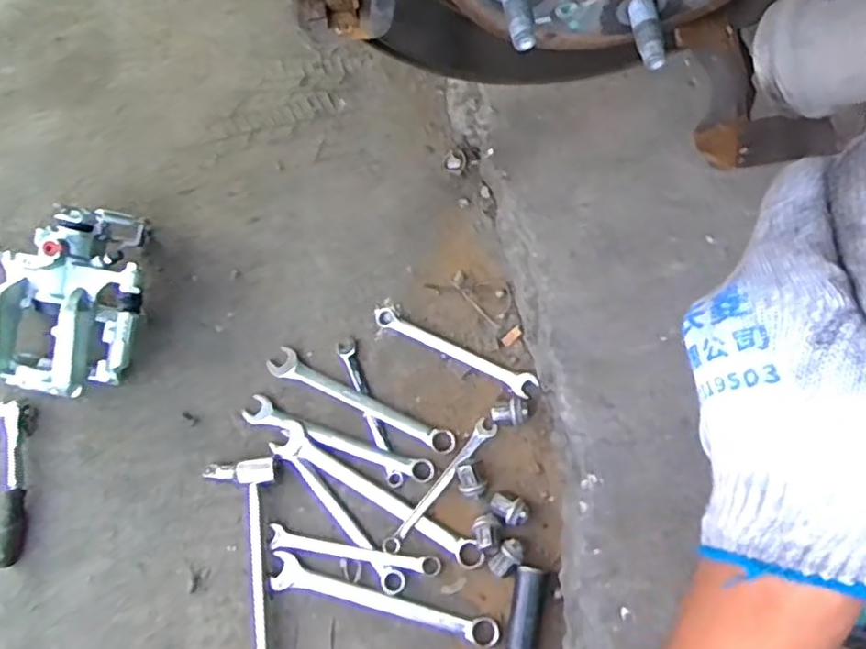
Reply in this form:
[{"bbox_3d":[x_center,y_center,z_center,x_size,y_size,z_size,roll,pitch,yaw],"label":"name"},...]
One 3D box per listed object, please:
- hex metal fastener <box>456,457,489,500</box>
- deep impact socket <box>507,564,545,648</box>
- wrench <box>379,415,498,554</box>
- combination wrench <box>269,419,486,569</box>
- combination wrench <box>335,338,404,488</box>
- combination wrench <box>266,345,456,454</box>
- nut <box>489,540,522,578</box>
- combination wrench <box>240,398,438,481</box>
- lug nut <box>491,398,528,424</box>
[{"bbox_3d":[0.035,0.146,0.643,0.027,0.018,0.037,-28,75,-6],"label":"hex metal fastener"},{"bbox_3d":[0.083,0.259,0.610,0.024,0.019,0.082,9,74,4],"label":"deep impact socket"},{"bbox_3d":[0.006,0.151,0.636,0.017,0.009,0.153,39,78,12],"label":"wrench"},{"bbox_3d":[-0.054,0.162,0.640,0.223,0.015,0.031,31,77,10],"label":"combination wrench"},{"bbox_3d":[-0.059,0.085,0.664,0.020,0.009,0.151,-23,74,-5],"label":"combination wrench"},{"bbox_3d":[-0.071,0.075,0.664,0.196,0.013,0.027,26,76,9],"label":"combination wrench"},{"bbox_3d":[0.068,0.214,0.623,0.023,0.019,0.035,36,78,11],"label":"nut"},{"bbox_3d":[-0.091,0.109,0.655,0.190,0.017,0.026,18,75,7],"label":"combination wrench"},{"bbox_3d":[0.076,0.087,0.661,0.035,0.021,0.024,-21,74,-4],"label":"lug nut"}]

